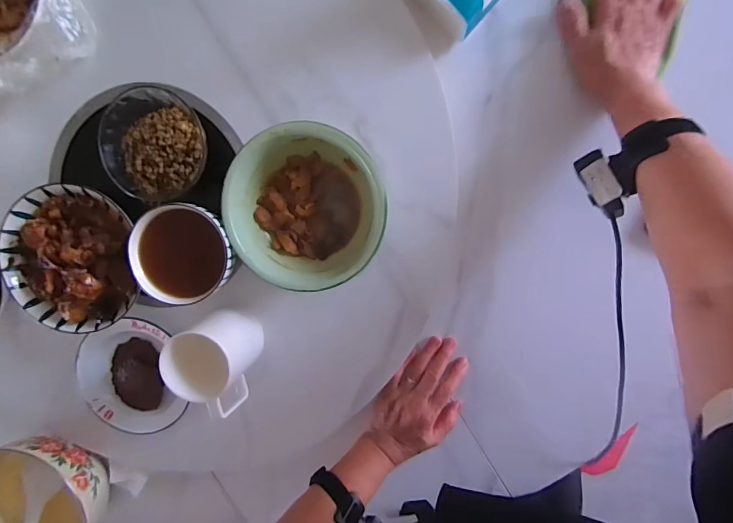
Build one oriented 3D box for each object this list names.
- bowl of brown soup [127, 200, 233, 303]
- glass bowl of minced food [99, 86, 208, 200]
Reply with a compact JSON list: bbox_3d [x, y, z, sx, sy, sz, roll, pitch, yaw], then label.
[{"bbox_3d":[-0.205,-0.008,0.464,0.113,0.070,0.106,0,93,0],"label":"bowl of brown soup"},{"bbox_3d":[-0.238,-0.129,0.450,0.112,0.037,0.115,0,93,0],"label":"glass bowl of minced food"}]

